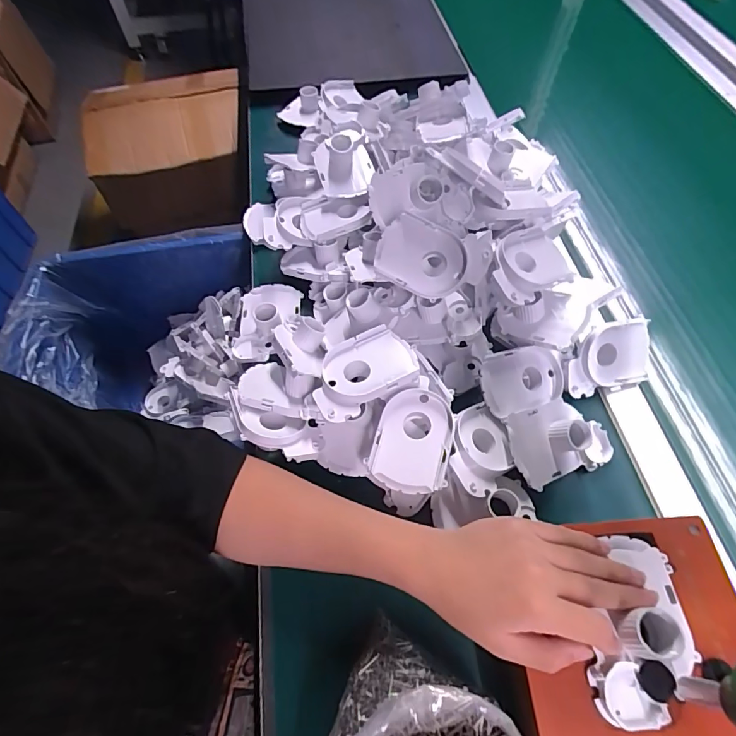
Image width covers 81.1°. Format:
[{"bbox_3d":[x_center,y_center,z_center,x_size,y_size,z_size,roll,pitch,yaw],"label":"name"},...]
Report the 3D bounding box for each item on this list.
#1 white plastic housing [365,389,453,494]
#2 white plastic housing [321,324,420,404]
[{"bbox_3d":[0.040,0.062,0.370,0.065,0.025,0.084,19,61,11],"label":"white plastic housing"},{"bbox_3d":[0.000,0.001,0.395,0.085,0.029,0.067,-22,62,-12],"label":"white plastic housing"}]

